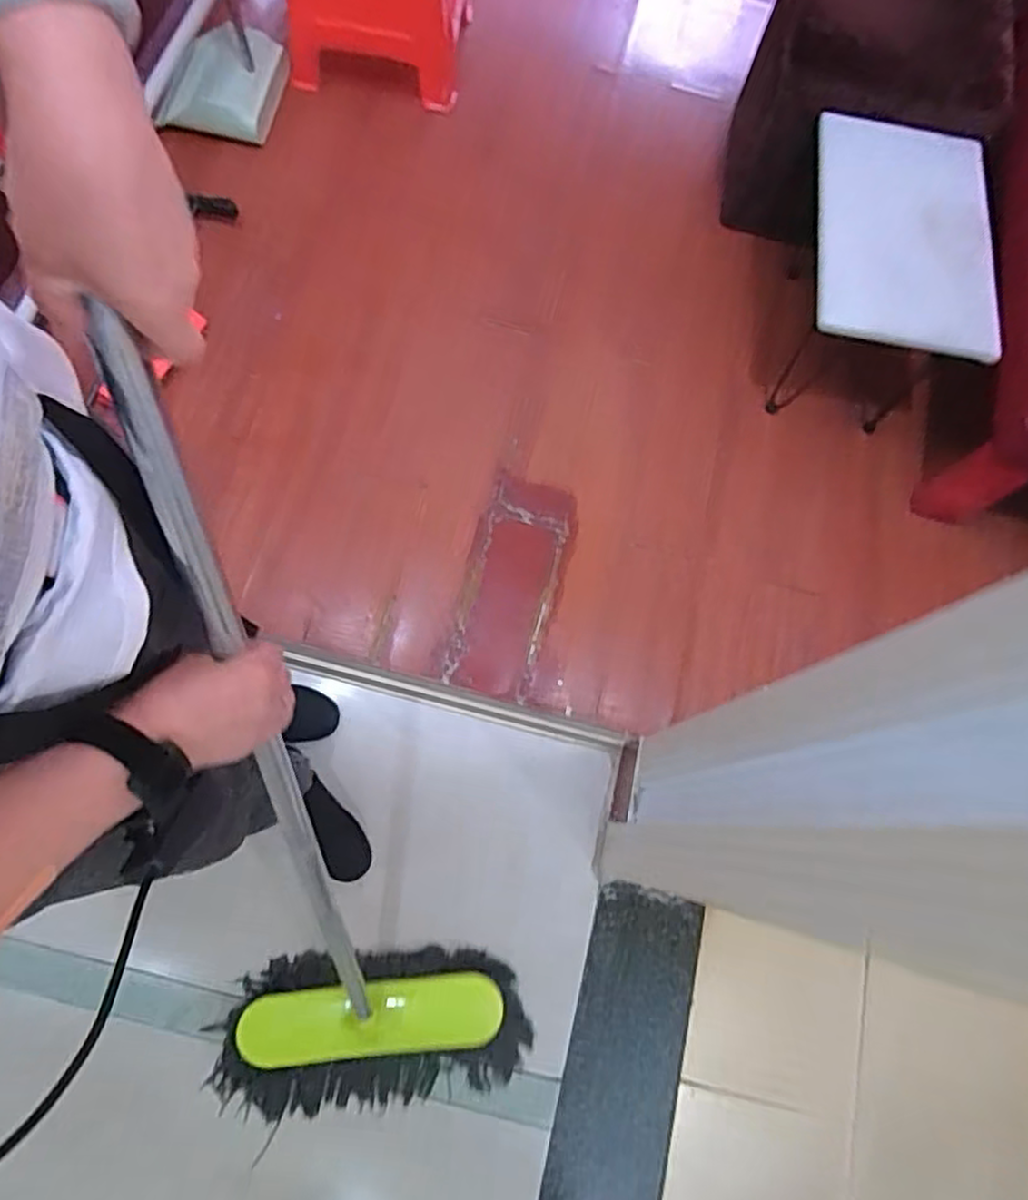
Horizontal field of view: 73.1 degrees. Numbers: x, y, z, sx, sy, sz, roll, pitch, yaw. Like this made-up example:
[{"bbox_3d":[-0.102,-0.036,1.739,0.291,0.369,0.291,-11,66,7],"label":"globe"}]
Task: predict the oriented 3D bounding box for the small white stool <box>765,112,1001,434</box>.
[{"bbox_3d":[0.713,-0.652,1.389,0.302,0.328,0.559,13,71,-1],"label":"small white stool"}]

